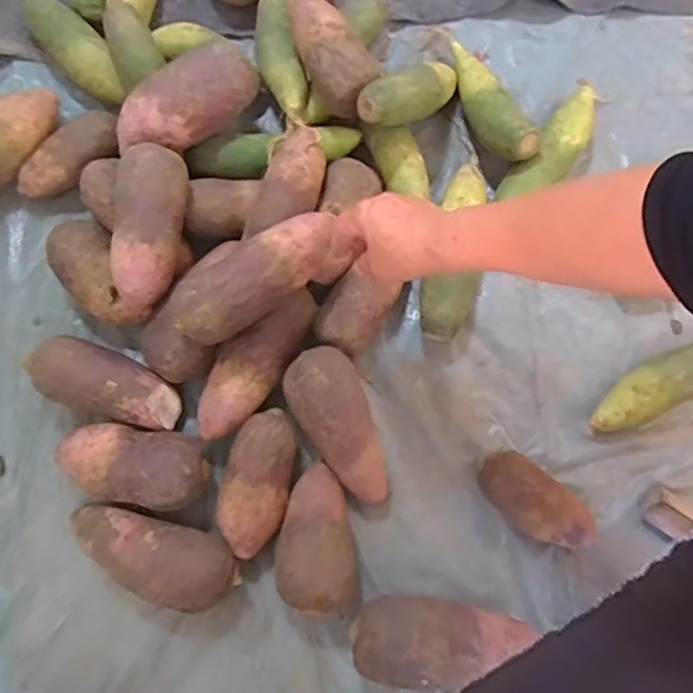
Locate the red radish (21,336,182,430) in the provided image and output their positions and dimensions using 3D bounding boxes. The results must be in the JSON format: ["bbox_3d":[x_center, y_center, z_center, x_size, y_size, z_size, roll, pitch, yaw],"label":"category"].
[{"bbox_3d":[-0.250,0.042,0.642,0.155,0.068,0.066,21,77,5],"label":"red radish"}]

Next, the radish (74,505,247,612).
[{"bbox_3d":[-0.192,0.201,0.602,0.179,0.074,0.073,20,77,5],"label":"radish"}]

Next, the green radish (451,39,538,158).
[{"bbox_3d":[0.165,-0.281,0.711,0.051,0.048,0.181,-16,57,-4],"label":"green radish"}]

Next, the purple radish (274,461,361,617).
[{"bbox_3d":[-0.030,0.184,0.596,0.075,0.073,0.132,-4,76,-1],"label":"purple radish"}]

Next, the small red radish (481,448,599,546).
[{"bbox_3d":[0.189,0.158,0.619,0.126,0.057,0.056,35,78,8],"label":"small red radish"}]

